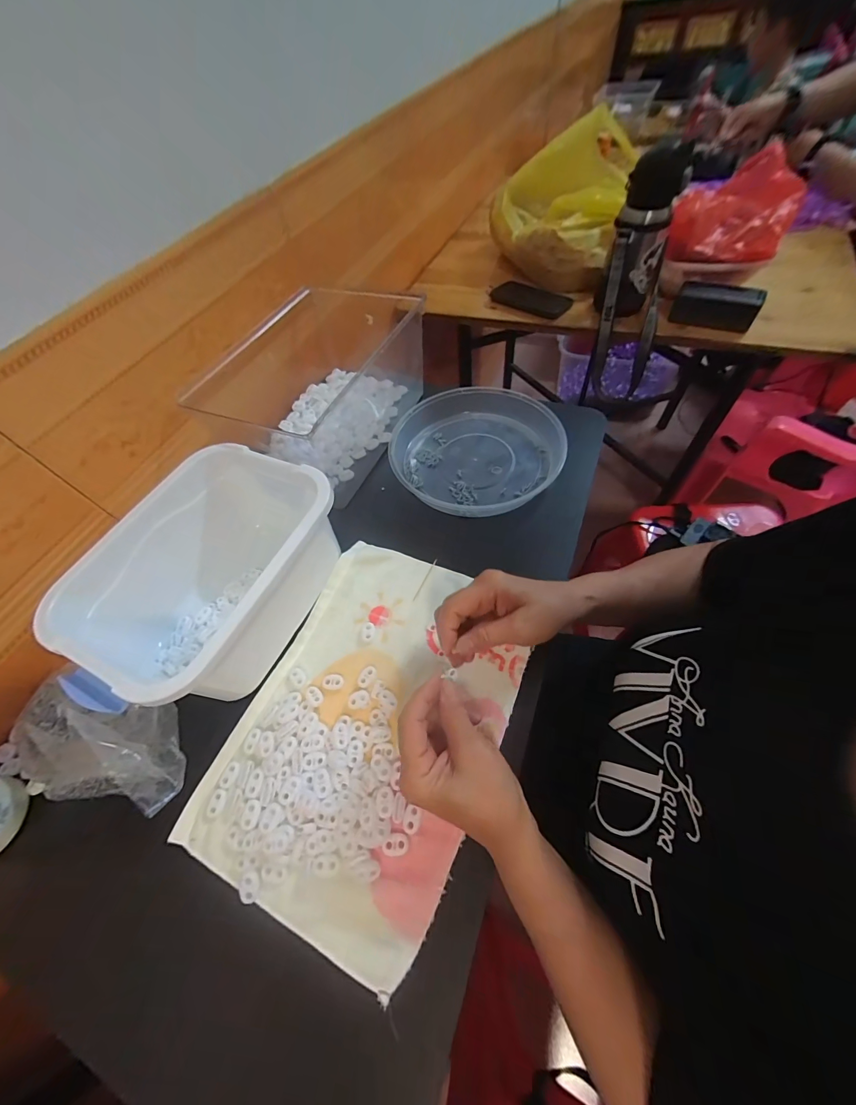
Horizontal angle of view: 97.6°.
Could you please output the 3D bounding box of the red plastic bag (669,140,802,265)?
[{"bbox_3d":[0.542,-0.604,0.658,0.170,0.085,0.234,26,65,21],"label":"red plastic bag"}]

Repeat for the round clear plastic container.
[{"bbox_3d":[0.064,-0.146,0.528,0.223,0.039,0.211,-2,58,3],"label":"round clear plastic container"}]

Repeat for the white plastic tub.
[{"bbox_3d":[-0.221,0.028,0.407,0.188,0.135,0.239,20,61,16],"label":"white plastic tub"}]

